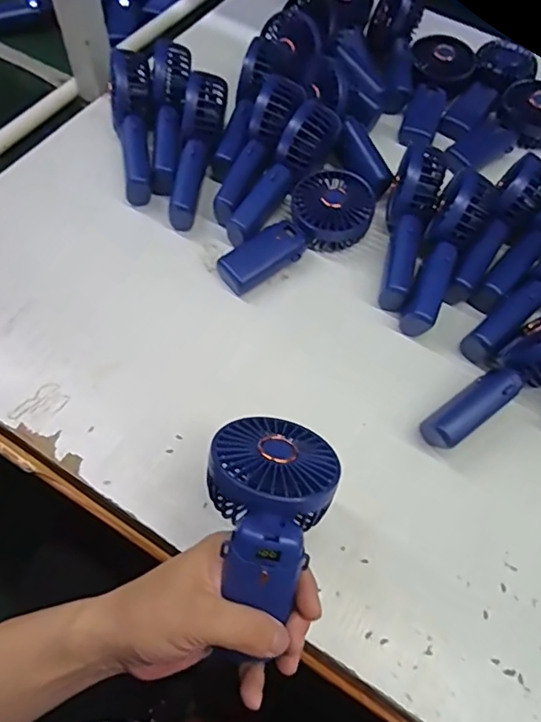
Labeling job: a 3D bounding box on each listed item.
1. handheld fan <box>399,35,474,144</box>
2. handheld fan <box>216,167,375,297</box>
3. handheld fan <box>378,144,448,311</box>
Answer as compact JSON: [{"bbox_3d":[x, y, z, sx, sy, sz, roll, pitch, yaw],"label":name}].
[{"bbox_3d":[0.208,-0.342,0.687,0.079,0.035,0.180,15,61,5],"label":"handheld fan"},{"bbox_3d":[0.032,-0.127,0.560,0.086,0.045,0.181,38,66,17],"label":"handheld fan"},{"bbox_3d":[0.139,-0.140,0.560,0.048,0.074,0.182,17,75,6],"label":"handheld fan"}]

